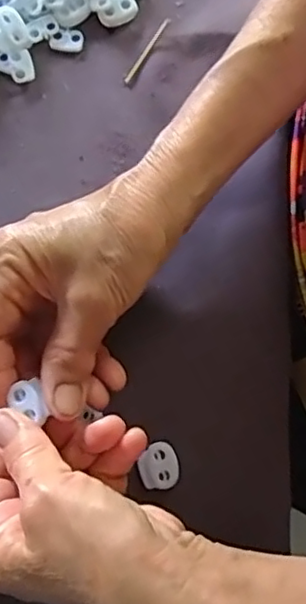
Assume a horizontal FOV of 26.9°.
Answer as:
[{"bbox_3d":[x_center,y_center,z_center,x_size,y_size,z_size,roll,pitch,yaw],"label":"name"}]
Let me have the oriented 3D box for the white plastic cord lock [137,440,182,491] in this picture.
[{"bbox_3d":[0.003,0.081,0.315,0.020,0.004,0.022,0,80,-1],"label":"white plastic cord lock"}]

